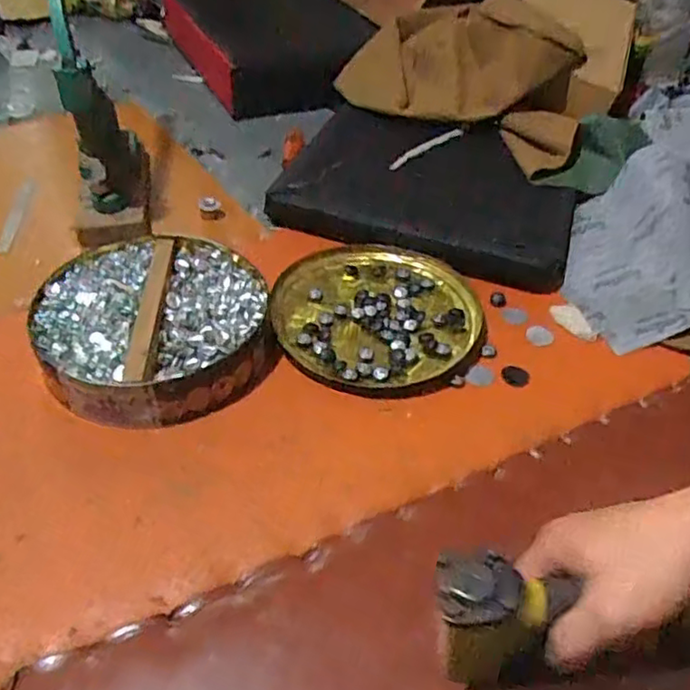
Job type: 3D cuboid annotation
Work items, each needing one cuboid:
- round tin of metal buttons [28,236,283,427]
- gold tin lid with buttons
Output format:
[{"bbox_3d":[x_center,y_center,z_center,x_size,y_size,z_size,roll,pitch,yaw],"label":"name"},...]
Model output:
[{"bbox_3d":[-0.212,-0.024,0.742,0.247,0.053,0.250,3,46,-3],"label":"round tin of metal buttons"},{"bbox_3d":[0.041,-0.040,0.804,0.252,0.012,0.250,3,46,-3],"label":"gold tin lid with buttons"}]

